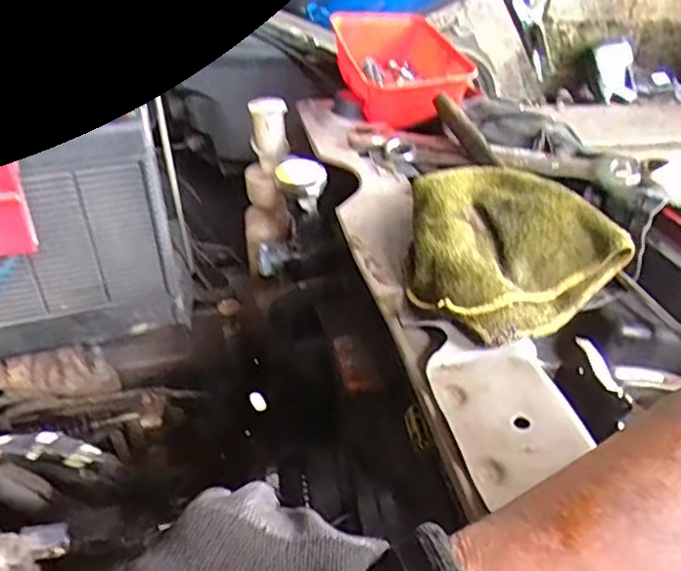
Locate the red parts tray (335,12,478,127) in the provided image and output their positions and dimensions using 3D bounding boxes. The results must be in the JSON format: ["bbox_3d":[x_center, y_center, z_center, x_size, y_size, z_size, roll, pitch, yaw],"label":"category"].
[{"bbox_3d":[0.065,-0.227,0.662,0.108,0.055,0.205,-5,40,-10],"label":"red parts tray"}]

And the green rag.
[{"bbox_3d":[0.090,-0.029,0.397,0.125,0.041,0.143,-16,43,-23],"label":"green rag"}]

